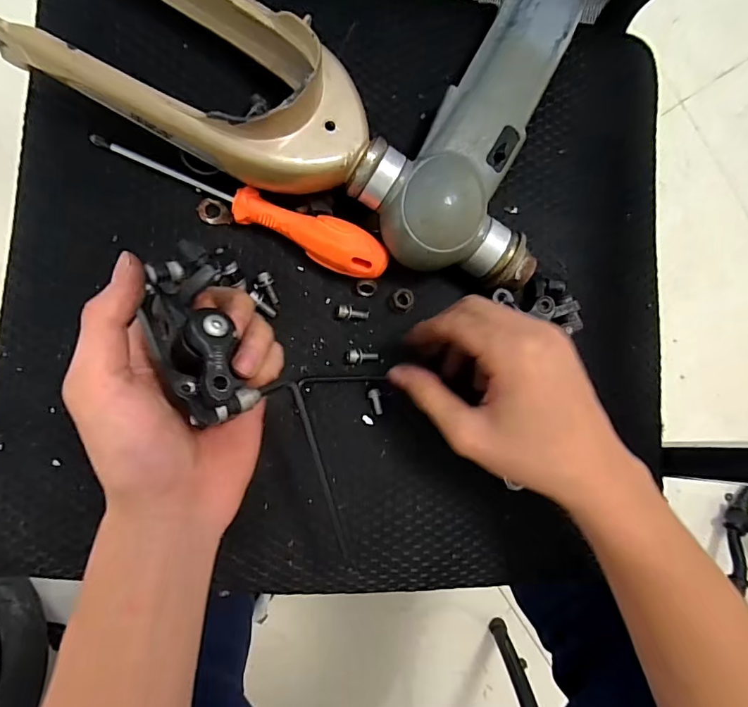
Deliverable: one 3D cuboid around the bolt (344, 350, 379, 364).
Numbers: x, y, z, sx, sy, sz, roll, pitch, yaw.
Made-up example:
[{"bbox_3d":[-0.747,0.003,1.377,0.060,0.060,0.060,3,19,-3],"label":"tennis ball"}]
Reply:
[{"bbox_3d":[-0.008,0.002,0.325,0.023,0.012,0.010,-1,89,-10],"label":"bolt"}]

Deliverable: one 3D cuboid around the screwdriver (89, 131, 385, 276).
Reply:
[{"bbox_3d":[-0.083,-0.099,0.305,0.197,0.023,0.029,26,85,-8],"label":"screwdriver"}]

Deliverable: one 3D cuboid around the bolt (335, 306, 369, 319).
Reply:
[{"bbox_3d":[-0.015,-0.028,0.326,0.023,0.009,0.009,5,88,-9],"label":"bolt"}]

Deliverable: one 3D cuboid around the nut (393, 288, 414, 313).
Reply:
[{"bbox_3d":[0.021,-0.037,0.328,0.014,0.009,0.017,-10,90,-10],"label":"nut"}]

